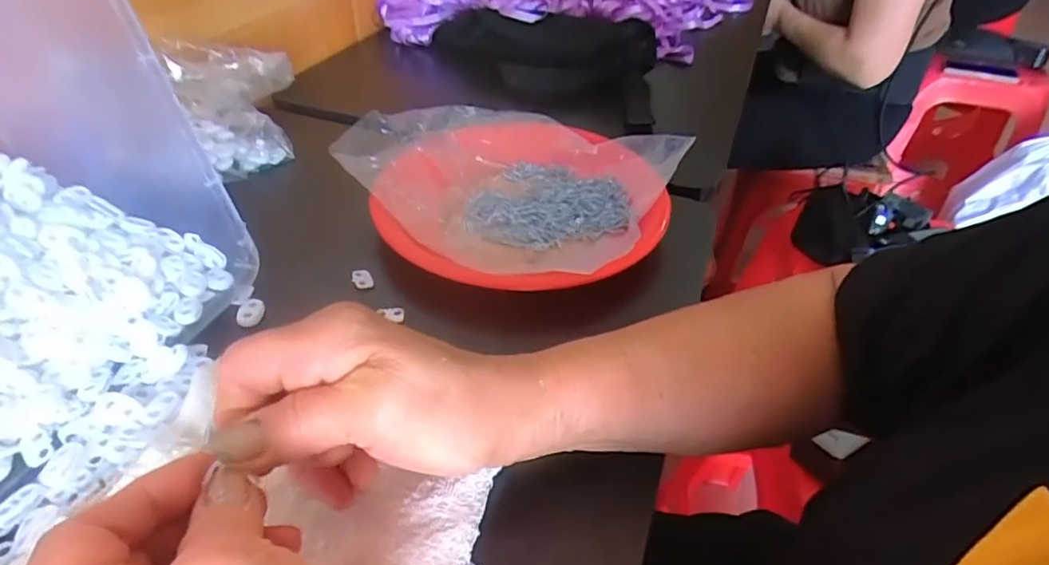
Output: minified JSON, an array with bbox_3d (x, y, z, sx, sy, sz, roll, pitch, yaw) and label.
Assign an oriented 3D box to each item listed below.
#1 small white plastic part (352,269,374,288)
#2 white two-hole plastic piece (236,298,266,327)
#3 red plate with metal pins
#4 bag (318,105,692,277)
[{"bbox_3d":[-0.114,-0.002,0.414,0.013,0.006,0.017,-16,45,-20],"label":"small white plastic part"},{"bbox_3d":[-0.179,0.020,0.382,0.016,0.009,0.019,-9,42,-12],"label":"white two-hole plastic piece"},{"bbox_3d":[0.003,-0.065,0.457,0.200,0.041,0.211,1,41,-1],"label":"red plate with metal pins"},{"bbox_3d":[-0.007,-0.091,0.483,0.218,0.057,0.205,27,46,26],"label":"bag"}]

